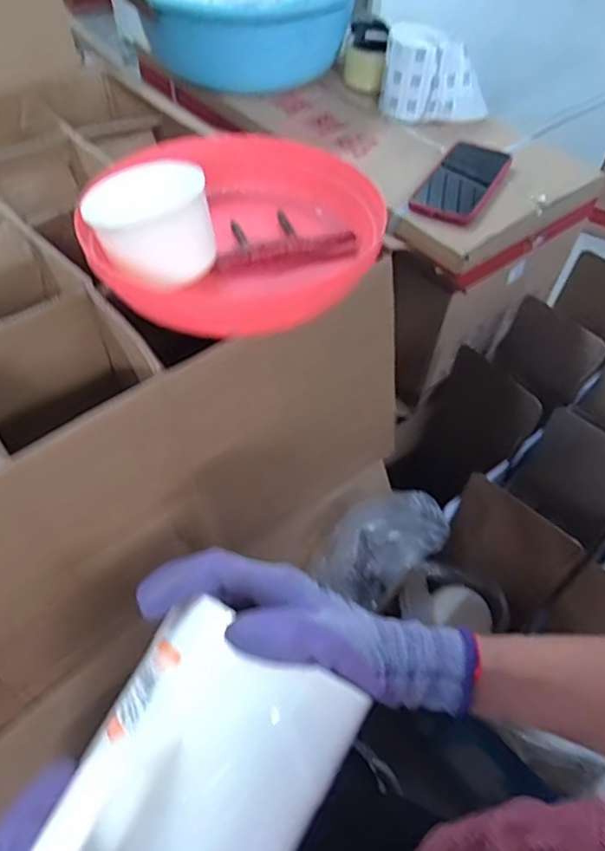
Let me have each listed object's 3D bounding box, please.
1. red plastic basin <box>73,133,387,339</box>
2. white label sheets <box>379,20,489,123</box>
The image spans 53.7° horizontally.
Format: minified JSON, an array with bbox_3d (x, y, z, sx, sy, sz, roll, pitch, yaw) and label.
[{"bbox_3d":[-0.046,-0.166,0.485,0.213,0.050,0.222,2,53,-2],"label":"red plastic basin"},{"bbox_3d":[0.188,-0.483,0.830,0.152,0.100,0.060,14,53,7],"label":"white label sheets"}]

